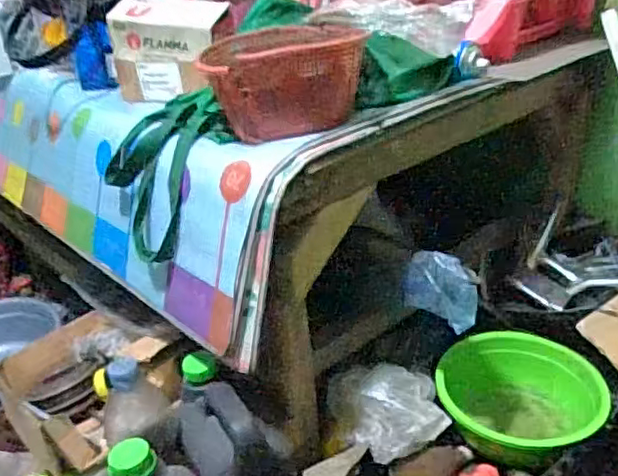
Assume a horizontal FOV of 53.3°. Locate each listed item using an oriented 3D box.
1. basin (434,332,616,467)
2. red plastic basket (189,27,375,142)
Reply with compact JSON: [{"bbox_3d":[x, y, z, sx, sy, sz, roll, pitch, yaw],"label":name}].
[{"bbox_3d":[0.296,0.239,0.874,0.220,0.095,0.213,-3,28,5],"label":"basin"},{"bbox_3d":[-0.028,-0.185,0.742,0.184,0.104,0.145,-13,28,-13],"label":"red plastic basket"}]

